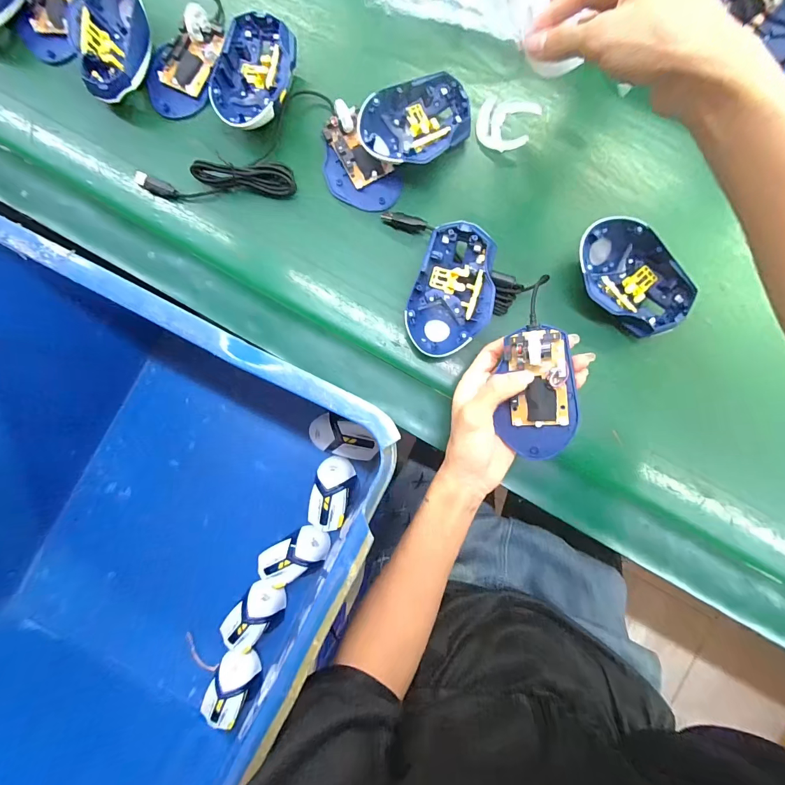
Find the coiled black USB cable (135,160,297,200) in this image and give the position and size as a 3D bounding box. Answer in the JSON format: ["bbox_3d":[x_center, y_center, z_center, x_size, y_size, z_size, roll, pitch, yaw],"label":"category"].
[{"bbox_3d":[-0.182,-0.219,0.377,0.163,0.026,0.033,2,86,0],"label":"coiled black USB cable"}]

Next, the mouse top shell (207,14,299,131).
[{"bbox_3d":[-0.136,-0.312,0.373,0.076,0.038,0.113,17,86,1],"label":"mouse top shell"}]

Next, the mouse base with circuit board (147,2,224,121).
[{"bbox_3d":[-0.217,-0.342,0.381,0.062,0.026,0.103,21,86,2],"label":"mouse base with circuit board"}]

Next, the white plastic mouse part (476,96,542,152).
[{"bbox_3d":[0.118,-0.281,0.384,0.058,0.017,0.058,0,86,0],"label":"white plastic mouse part"}]

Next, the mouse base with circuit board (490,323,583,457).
[{"bbox_3d":[0.123,0.000,0.313,0.060,0.023,0.110,-1,95,20],"label":"mouse base with circuit board"}]

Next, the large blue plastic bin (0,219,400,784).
[{"bbox_3d":[-0.363,0.236,0.470,0.500,0.363,0.721,31,86,2],"label":"large blue plastic bin"}]

